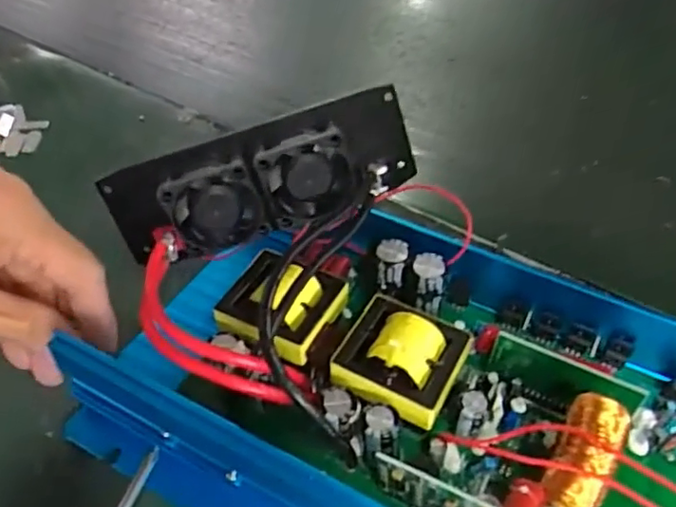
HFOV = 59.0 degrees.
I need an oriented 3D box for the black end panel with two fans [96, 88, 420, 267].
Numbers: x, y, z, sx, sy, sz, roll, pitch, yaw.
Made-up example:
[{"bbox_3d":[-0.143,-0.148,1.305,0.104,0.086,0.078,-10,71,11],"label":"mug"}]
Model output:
[{"bbox_3d":[-0.034,-0.031,0.269,0.137,0.048,0.024,-18,45,0],"label":"black end panel with two fans"}]

